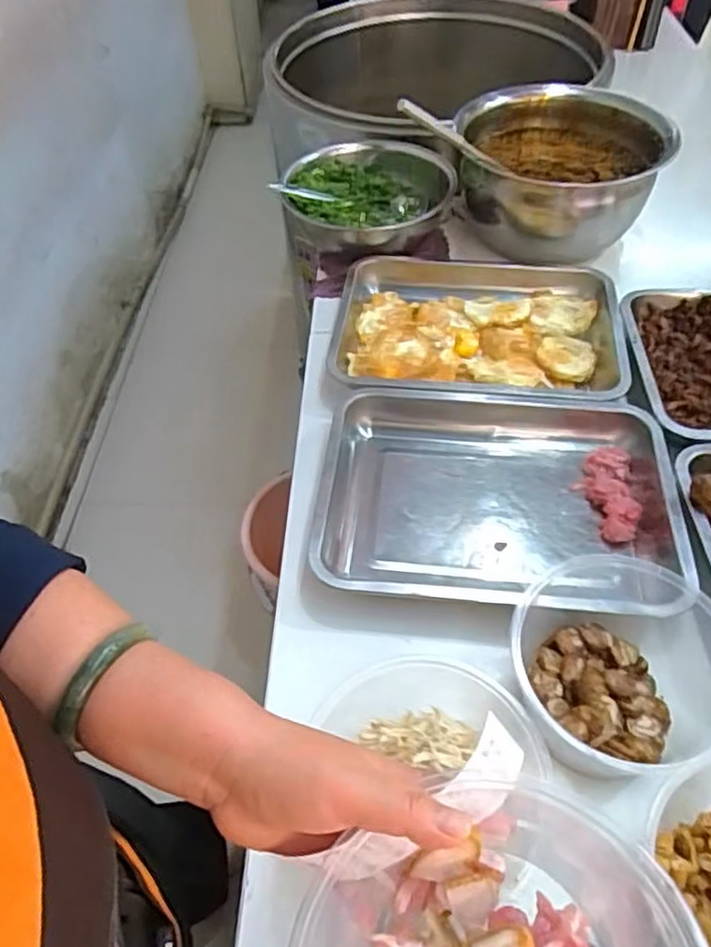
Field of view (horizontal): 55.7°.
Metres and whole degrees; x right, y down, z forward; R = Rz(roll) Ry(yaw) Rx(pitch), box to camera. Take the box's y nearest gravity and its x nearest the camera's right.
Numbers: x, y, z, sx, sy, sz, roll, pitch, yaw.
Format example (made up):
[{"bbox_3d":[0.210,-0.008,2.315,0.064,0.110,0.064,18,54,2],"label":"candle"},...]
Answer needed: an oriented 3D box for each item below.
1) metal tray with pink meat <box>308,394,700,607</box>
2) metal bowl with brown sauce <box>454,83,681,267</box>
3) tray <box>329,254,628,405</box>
[{"bbox_3d":[0.143,0.026,0.692,0.350,0.062,0.258,4,51,6],"label":"metal tray with pink meat"},{"bbox_3d":[0.296,-0.440,0.990,0.273,0.142,0.298,6,52,8],"label":"metal bowl with brown sauce"},{"bbox_3d":[0.155,-0.184,0.863,0.357,0.040,0.268,4,51,6],"label":"tray"}]

